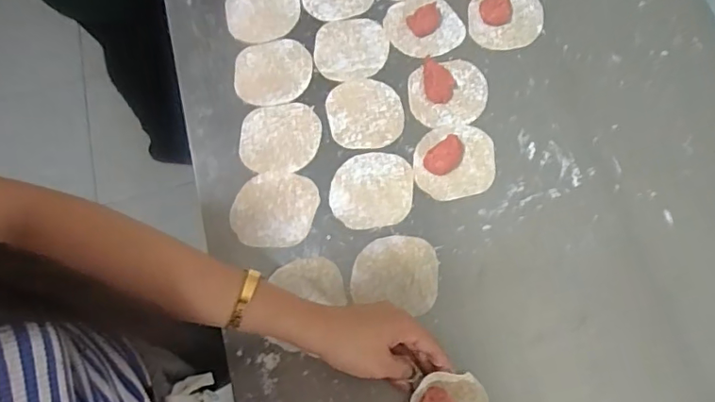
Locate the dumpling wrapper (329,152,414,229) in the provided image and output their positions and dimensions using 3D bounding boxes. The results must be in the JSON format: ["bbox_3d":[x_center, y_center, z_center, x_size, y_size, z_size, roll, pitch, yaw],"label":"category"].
[{"bbox_3d":[0.015,-0.012,0.548,0.085,0.004,0.078,0,73,1],"label":"dumpling wrapper"}]

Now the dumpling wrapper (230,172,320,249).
[{"bbox_3d":[-0.085,0.009,0.546,0.080,0.004,0.082,0,73,1],"label":"dumpling wrapper"}]

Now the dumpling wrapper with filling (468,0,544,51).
[{"bbox_3d":[0.171,-0.213,0.609,0.082,0.019,0.077,0,73,1],"label":"dumpling wrapper with filling"}]

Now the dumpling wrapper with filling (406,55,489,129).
[{"bbox_3d":[0.099,-0.121,0.577,0.083,0.018,0.080,0,73,1],"label":"dumpling wrapper with filling"}]

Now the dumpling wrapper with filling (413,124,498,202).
[{"bbox_3d":[0.101,-0.044,0.550,0.084,0.022,0.078,0,73,1],"label":"dumpling wrapper with filling"}]

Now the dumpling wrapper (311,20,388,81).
[{"bbox_3d":[-0.007,-0.173,0.607,0.083,0.004,0.080,0,73,1],"label":"dumpling wrapper"}]

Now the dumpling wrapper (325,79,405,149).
[{"bbox_3d":[0.008,-0.095,0.578,0.080,0.004,0.082,0,73,1],"label":"dumpling wrapper"}]

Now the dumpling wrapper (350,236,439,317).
[{"bbox_3d":[0.039,0.069,0.523,0.080,0.004,0.072,13,74,5],"label":"dumpling wrapper"}]

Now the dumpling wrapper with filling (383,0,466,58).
[{"bbox_3d":[0.077,-0.203,0.609,0.089,0.014,0.077,-9,73,-1],"label":"dumpling wrapper with filling"}]

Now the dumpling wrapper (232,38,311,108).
[{"bbox_3d":[-0.095,-0.145,0.597,0.084,0.004,0.078,-7,73,-1],"label":"dumpling wrapper"}]

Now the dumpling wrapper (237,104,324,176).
[{"bbox_3d":[-0.083,-0.067,0.573,0.085,0.005,0.079,-6,73,0],"label":"dumpling wrapper"}]

